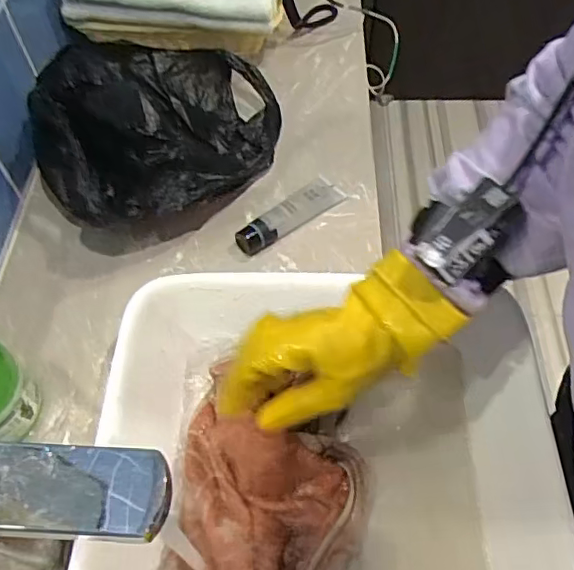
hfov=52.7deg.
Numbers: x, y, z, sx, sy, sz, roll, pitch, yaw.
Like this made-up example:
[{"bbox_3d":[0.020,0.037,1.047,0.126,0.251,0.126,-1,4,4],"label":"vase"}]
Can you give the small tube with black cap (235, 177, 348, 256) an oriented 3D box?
[{"bbox_3d":[0.006,-0.081,0.657,0.142,0.027,0.040,-39,64,-23],"label":"small tube with black cap"}]

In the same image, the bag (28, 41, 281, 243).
[{"bbox_3d":[-0.148,-0.188,0.667,0.225,0.133,0.288,29,61,18],"label":"bag"}]

